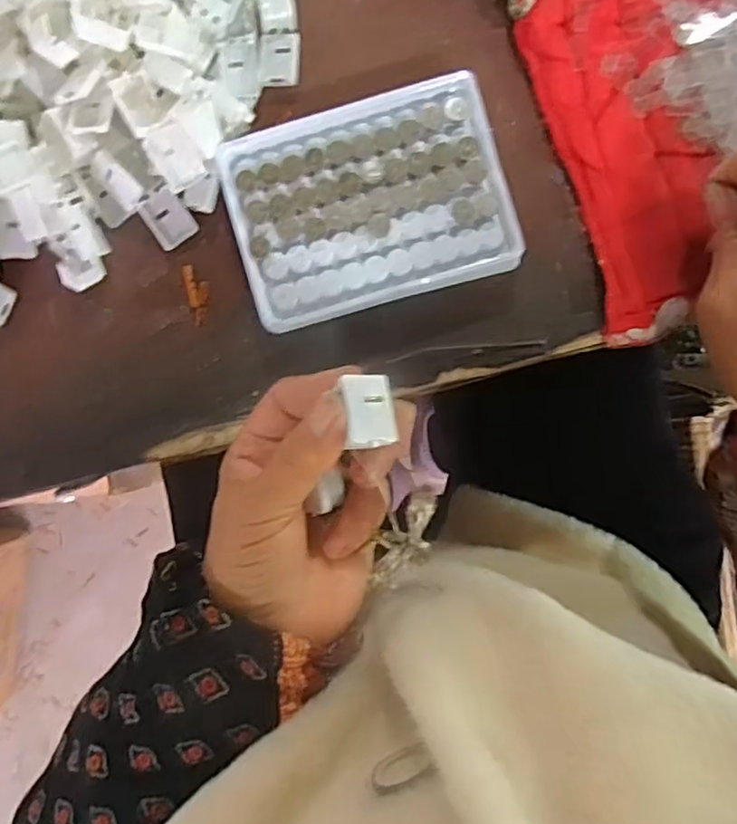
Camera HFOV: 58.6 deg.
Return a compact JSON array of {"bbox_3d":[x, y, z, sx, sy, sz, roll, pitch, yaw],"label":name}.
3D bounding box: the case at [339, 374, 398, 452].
[{"bbox_3d":[0.000,-0.001,0.245,0.018,0.009,0.027,7,71,-29],"label":"case"}]

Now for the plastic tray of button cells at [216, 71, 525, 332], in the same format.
[{"bbox_3d":[0.000,-0.102,0.324,0.129,0.021,0.098,-15,89,1],"label":"plastic tray of button cells"}]

